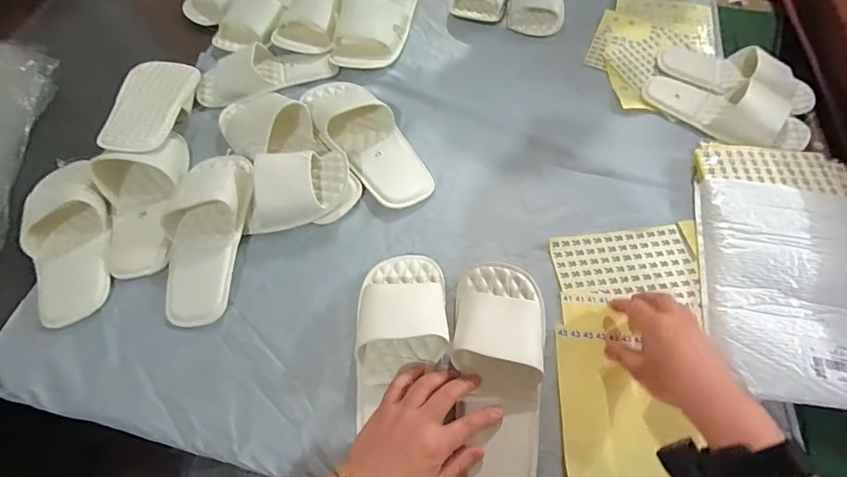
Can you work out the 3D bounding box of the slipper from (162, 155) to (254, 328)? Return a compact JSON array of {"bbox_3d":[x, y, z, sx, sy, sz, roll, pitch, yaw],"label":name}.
[{"bbox_3d":[-0.279,-0.011,0.521,0.095,0.058,0.233,1,60,2],"label":"slipper"}]

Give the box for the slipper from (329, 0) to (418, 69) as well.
[{"bbox_3d":[-0.078,-0.409,0.735,0.111,0.060,0.242,12,61,8],"label":"slipper"}]

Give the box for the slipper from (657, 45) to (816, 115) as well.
[{"bbox_3d":[0.499,-0.270,0.652,0.229,0.045,0.106,35,67,19],"label":"slipper"}]

